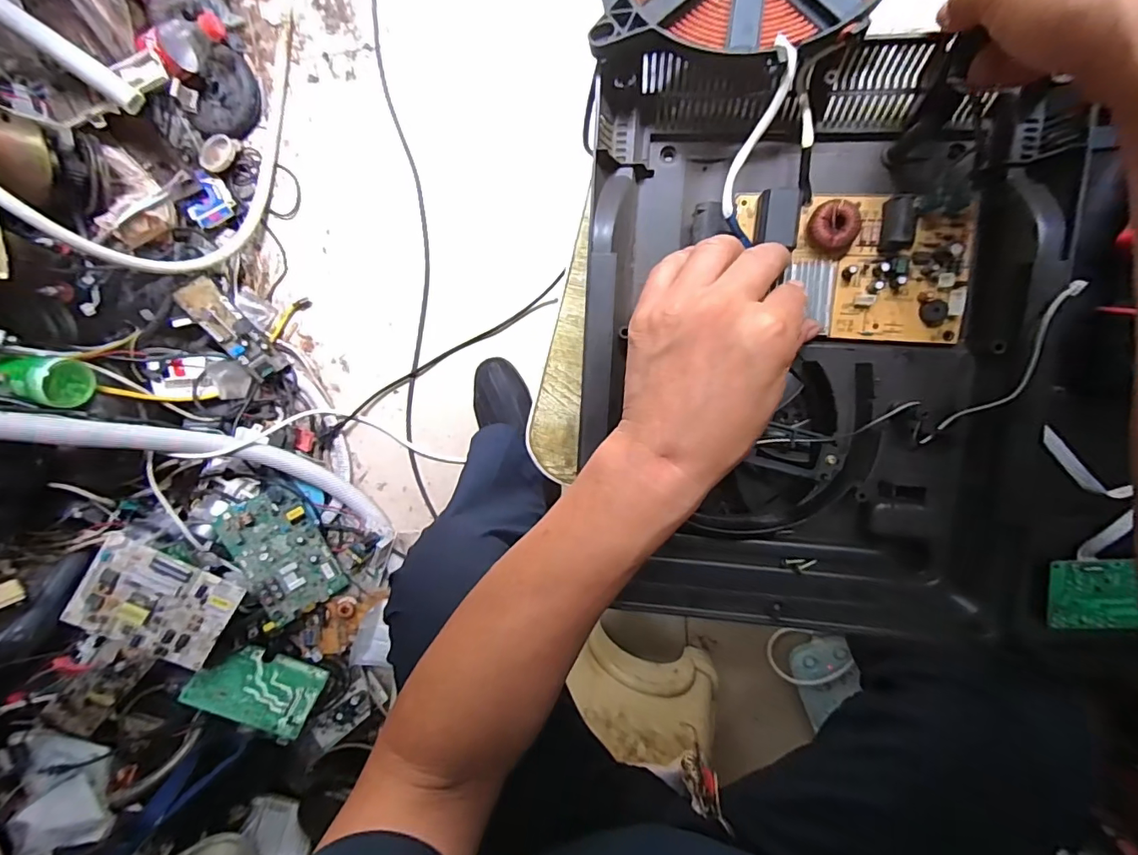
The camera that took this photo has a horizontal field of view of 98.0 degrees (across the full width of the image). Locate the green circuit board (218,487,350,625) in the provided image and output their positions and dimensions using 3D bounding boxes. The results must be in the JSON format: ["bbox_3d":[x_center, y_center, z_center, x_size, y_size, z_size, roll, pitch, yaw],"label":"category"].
[{"bbox_3d":[-0.479,0.211,0.835,0.021,0.128,0.208,-19,97,53],"label":"green circuit board"}]

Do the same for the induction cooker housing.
[{"bbox_3d":[0.149,-0.048,0.321,0.273,0.058,0.355,4,99,5],"label":"induction cooker housing"}]

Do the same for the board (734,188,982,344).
[{"bbox_3d":[0.180,-0.102,0.315,0.139,0.023,0.088,4,99,5],"label":"board"}]

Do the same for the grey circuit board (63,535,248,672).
[{"bbox_3d":[-0.608,0.262,0.728,0.194,0.019,0.152,32,93,-14],"label":"grey circuit board"}]

